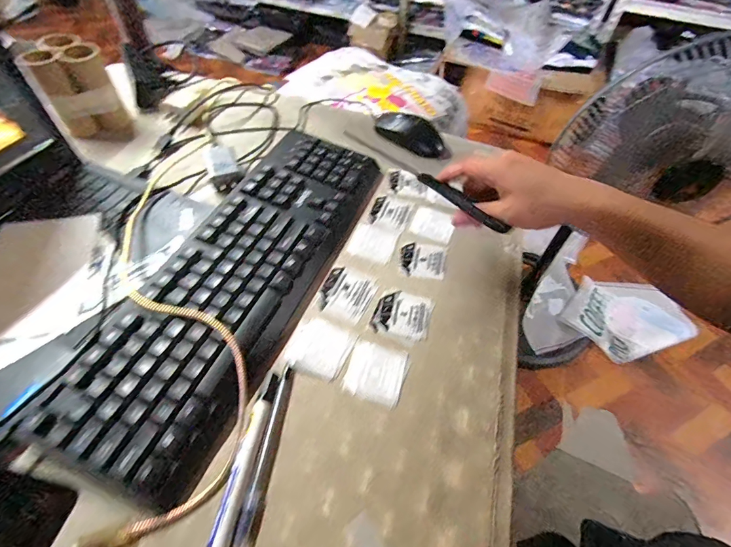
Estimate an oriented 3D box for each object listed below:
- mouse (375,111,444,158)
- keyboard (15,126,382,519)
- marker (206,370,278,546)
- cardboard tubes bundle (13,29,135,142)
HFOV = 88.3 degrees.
[{"bbox_3d":[0.067,-0.210,0.557,0.105,0.030,0.049,29,55,18],"label":"mouse"},{"bbox_3d":[-0.119,-0.011,0.394,0.139,0.034,0.421,19,53,11],"label":"keyboard"},{"bbox_3d":[-0.093,0.146,0.294,0.015,0.014,0.138,8,52,2],"label":"marker"},{"bbox_3d":[-0.390,-0.255,0.525,0.081,0.117,0.085,-24,57,-21],"label":"cardboard tubes bundle"}]

